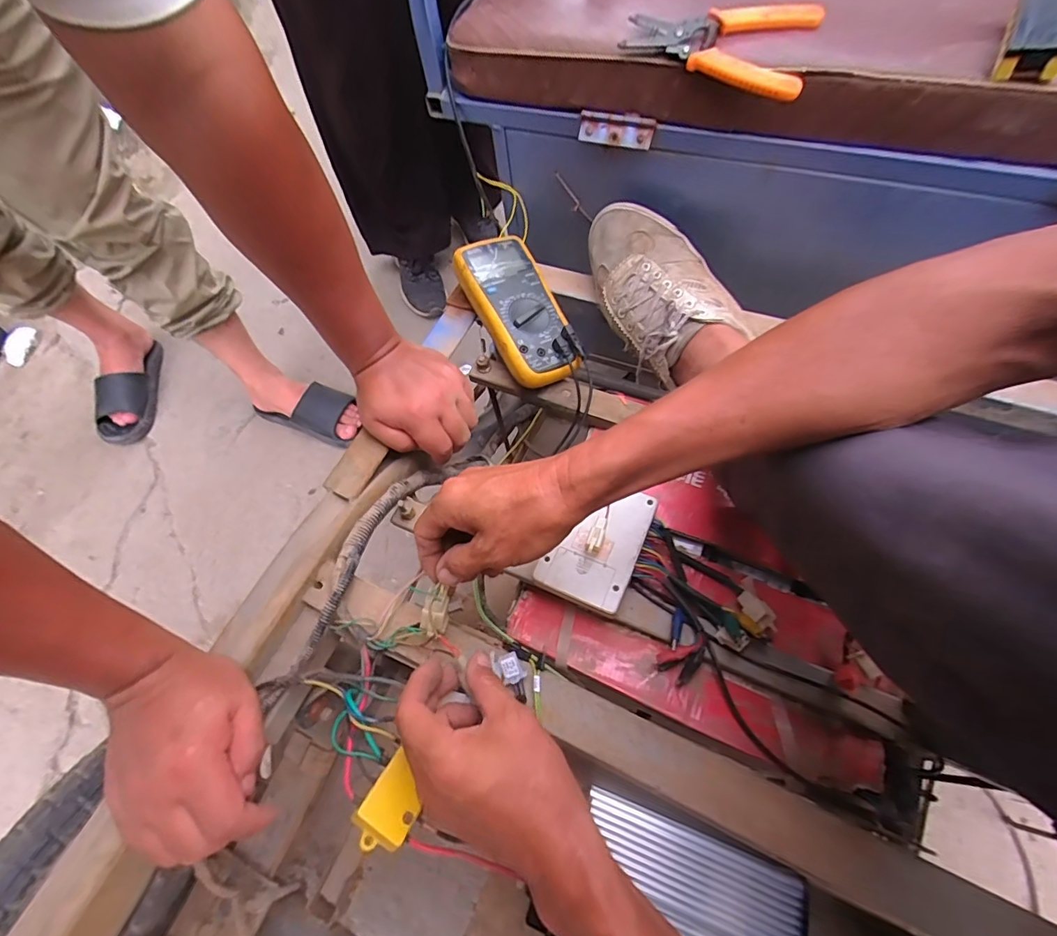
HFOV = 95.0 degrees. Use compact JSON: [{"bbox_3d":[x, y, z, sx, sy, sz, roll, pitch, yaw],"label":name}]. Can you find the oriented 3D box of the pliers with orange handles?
[{"bbox_3d":[0.155,-0.354,0.399,0.150,0.026,0.078,19,68,10],"label":"pliers with orange handles"}]

